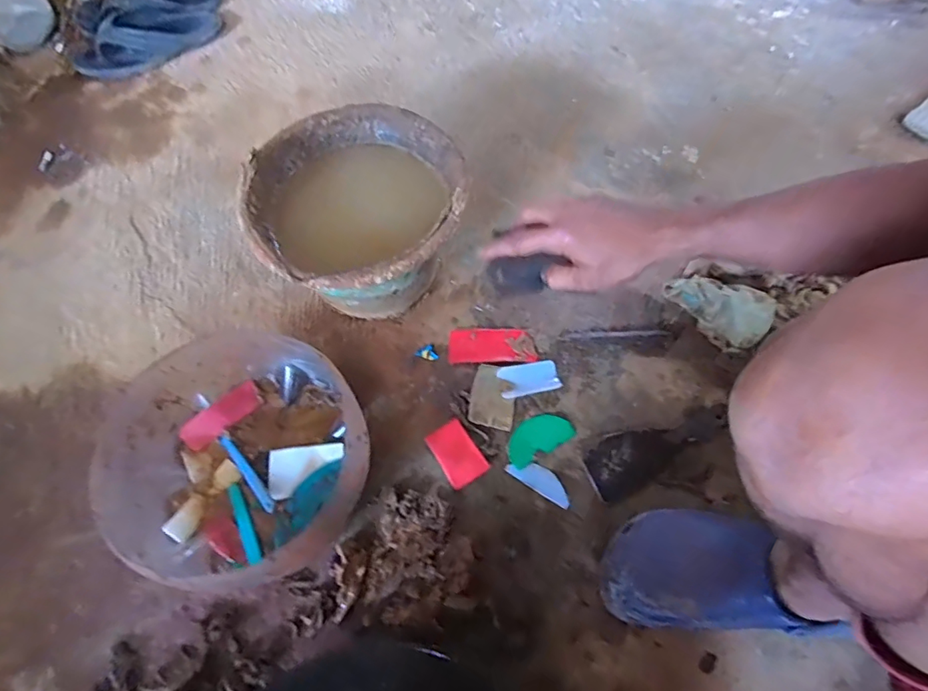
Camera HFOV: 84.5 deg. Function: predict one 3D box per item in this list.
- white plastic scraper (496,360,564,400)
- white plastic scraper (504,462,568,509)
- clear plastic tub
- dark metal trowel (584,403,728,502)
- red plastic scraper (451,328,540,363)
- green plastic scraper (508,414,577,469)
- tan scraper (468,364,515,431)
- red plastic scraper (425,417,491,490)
[{"bbox_3d":[0.081,0.041,0.632,0.074,0.005,0.040,-13,64,-6],"label":"white plastic scraper"},{"bbox_3d":[0.087,0.152,0.581,0.076,0.009,0.027,32,68,15],"label":"white plastic scraper"},{"bbox_3d":[-0.227,0.118,0.536,0.247,0.118,0.240,0,63,0],"label":"clear plastic tub"},{"bbox_3d":[0.228,0.110,0.591,0.182,0.023,0.063,-25,66,-12],"label":"dark metal trowel"},{"bbox_3d":[0.037,-0.001,0.659,0.111,0.006,0.052,0,57,-2],"label":"red plastic scraper"},{"bbox_3d":[0.088,0.108,0.605,0.085,0.004,0.044,-26,66,-12],"label":"green plastic scraper"},{"bbox_3d":[0.036,0.062,0.625,0.054,0.004,0.077,10,64,5],"label":"tan scraper"},{"bbox_3d":[-0.009,0.126,0.597,0.046,0.004,0.073,-36,64,-6],"label":"red plastic scraper"}]

